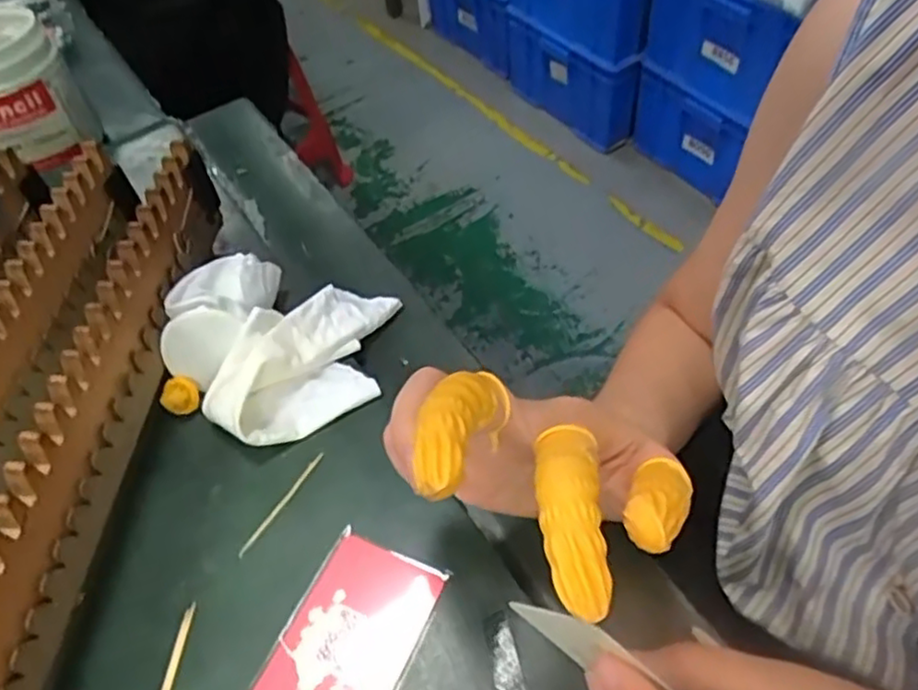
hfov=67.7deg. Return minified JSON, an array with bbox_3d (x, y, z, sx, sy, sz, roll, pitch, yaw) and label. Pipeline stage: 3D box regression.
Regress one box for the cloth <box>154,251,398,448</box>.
[{"bbox_3d":[-0.100,-0.002,0.378,0.117,0.046,0.114,-4,52,2],"label":"cloth"}]

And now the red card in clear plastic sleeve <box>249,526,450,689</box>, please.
[{"bbox_3d":[-0.049,0.128,0.297,0.057,0.004,0.087,19,56,19],"label":"red card in clear plastic sleeve"}]

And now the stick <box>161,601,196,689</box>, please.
[{"bbox_3d":[-0.125,0.143,0.293,0.005,0.004,0.063,1,52,6],"label":"stick"}]

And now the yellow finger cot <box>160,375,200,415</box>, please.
[{"bbox_3d":[-0.153,0.028,0.375,0.019,0.014,0.019,-38,58,-22],"label":"yellow finger cot"}]

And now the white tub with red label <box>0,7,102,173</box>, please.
[{"bbox_3d":[-0.349,-0.199,0.532,0.089,0.094,0.083,-34,56,-19],"label":"white tub with red label"}]

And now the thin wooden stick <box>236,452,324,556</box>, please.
[{"bbox_3d":[-0.088,0.078,0.342,0.004,0.004,0.062,24,58,22],"label":"thin wooden stick"}]

